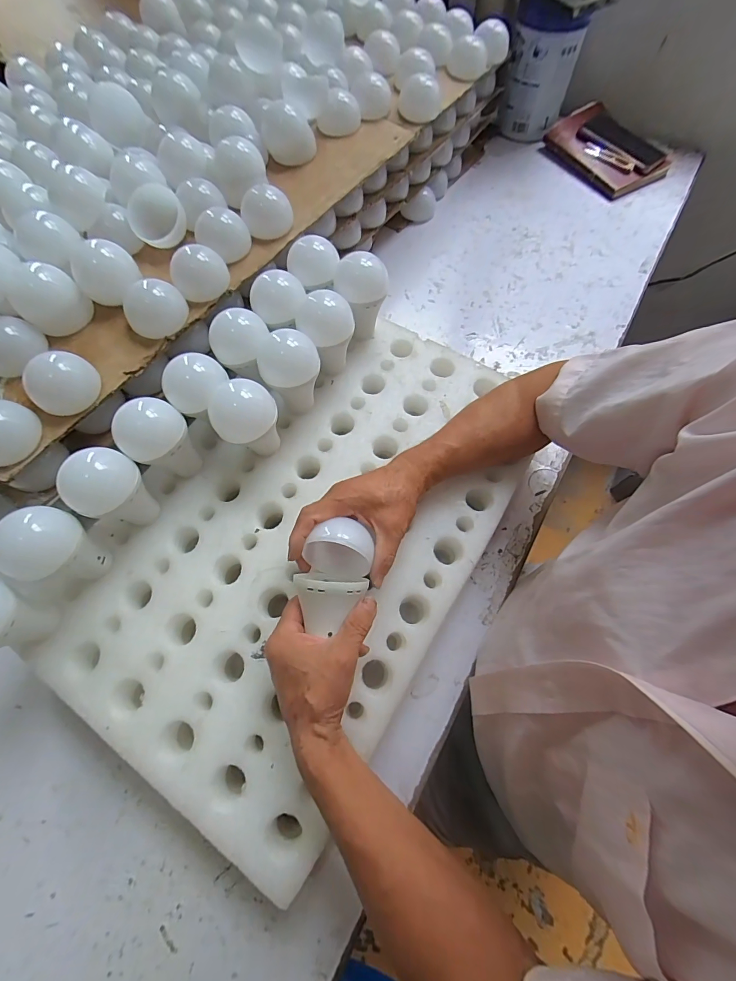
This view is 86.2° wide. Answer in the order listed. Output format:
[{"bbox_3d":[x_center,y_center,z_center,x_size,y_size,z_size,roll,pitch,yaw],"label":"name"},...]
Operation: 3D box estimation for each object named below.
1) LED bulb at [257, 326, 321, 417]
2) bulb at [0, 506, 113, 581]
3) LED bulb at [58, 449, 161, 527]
[{"bbox_3d":[-0.086,-0.131,0.454,0.064,0.090,0.061,0,67,1],"label":"LED bulb"},{"bbox_3d":[-0.293,0.057,0.376,0.056,0.099,0.067,12,67,6],"label":"bulb"},{"bbox_3d":[-0.254,0.002,0.400,0.064,0.090,0.065,0,67,1],"label":"LED bulb"}]

